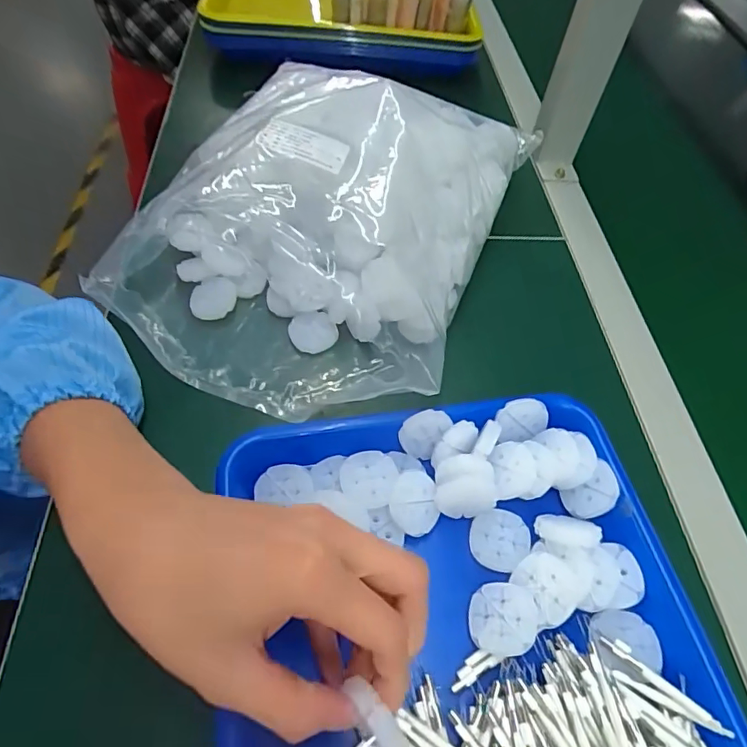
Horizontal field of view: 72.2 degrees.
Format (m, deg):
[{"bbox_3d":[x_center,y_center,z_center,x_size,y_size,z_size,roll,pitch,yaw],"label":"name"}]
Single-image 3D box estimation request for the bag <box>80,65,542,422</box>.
[{"bbox_3d":[-0.031,-0.140,0.420,0.245,0.106,0.347,22,57,10],"label":"bag"}]

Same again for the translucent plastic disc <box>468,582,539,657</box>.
[{"bbox_3d":[0.069,0.131,0.274,0.035,0.007,0.034,-12,52,16],"label":"translucent plastic disc"}]

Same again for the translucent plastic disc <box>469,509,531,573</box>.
[{"bbox_3d":[0.075,0.099,0.304,0.034,0.009,0.032,2,56,-3],"label":"translucent plastic disc"}]

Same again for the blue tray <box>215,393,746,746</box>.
[{"bbox_3d":[0.053,0.163,0.250,0.248,0.033,0.325,-5,56,-8],"label":"blue tray"}]

